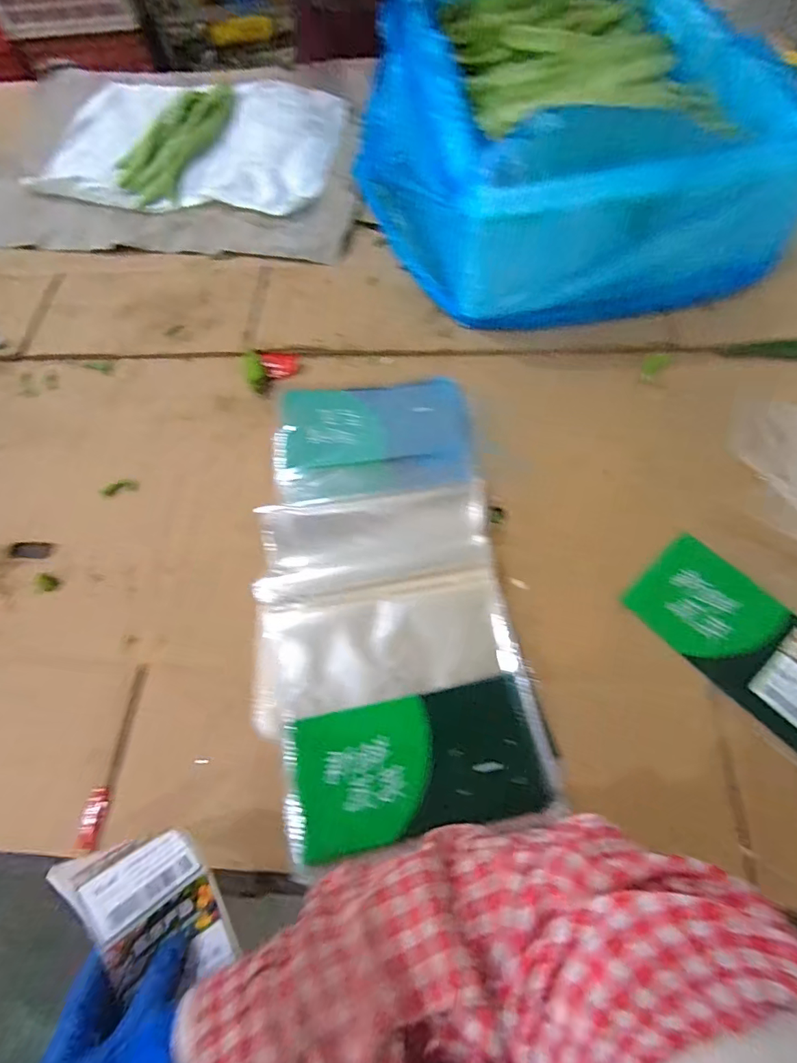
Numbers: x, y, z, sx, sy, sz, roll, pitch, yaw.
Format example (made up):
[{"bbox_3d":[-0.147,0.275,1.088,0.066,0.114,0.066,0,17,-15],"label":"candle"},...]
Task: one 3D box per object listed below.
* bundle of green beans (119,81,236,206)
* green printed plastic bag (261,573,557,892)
[{"bbox_3d":[-0.320,-0.575,0.703,0.100,0.018,0.240,21,70,12],"label":"bundle of green beans"},{"bbox_3d":[0.003,0.134,0.401,0.204,0.028,0.212,-13,67,-2],"label":"green printed plastic bag"}]

